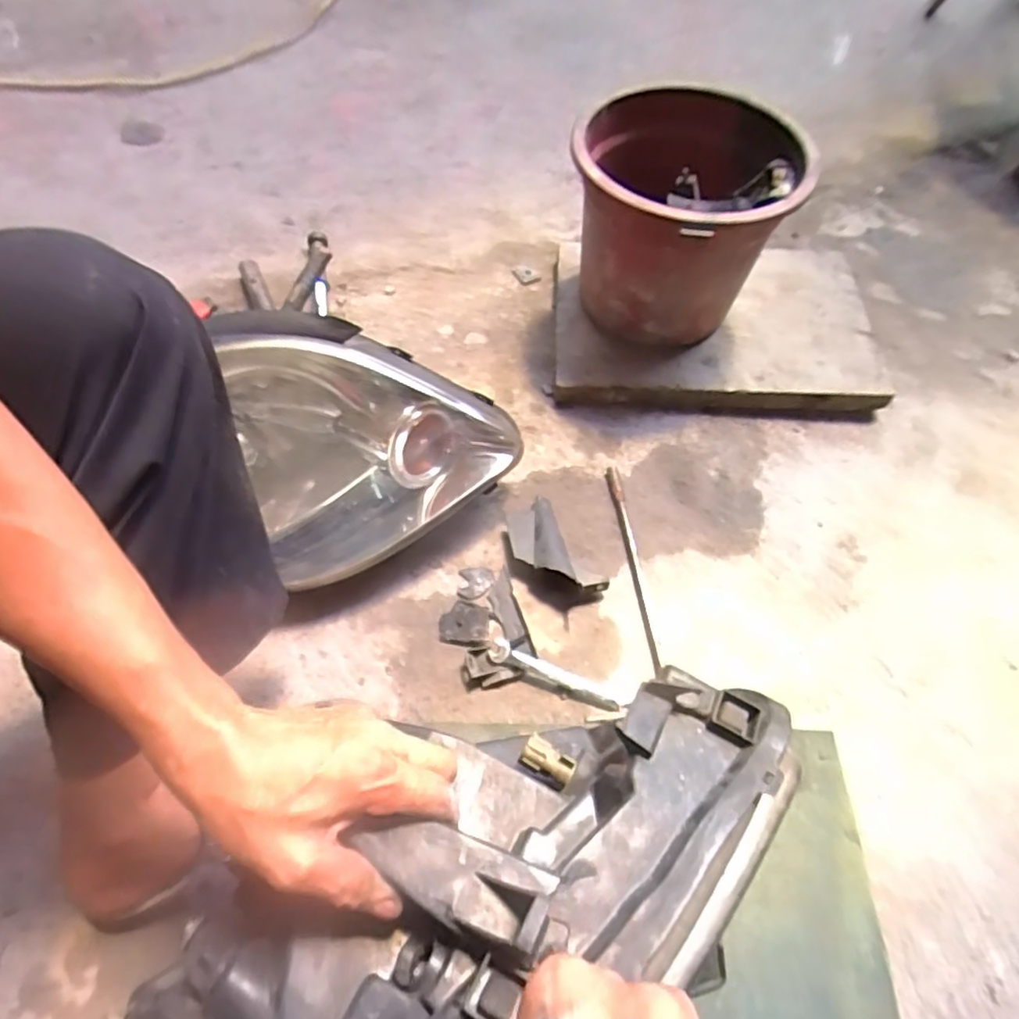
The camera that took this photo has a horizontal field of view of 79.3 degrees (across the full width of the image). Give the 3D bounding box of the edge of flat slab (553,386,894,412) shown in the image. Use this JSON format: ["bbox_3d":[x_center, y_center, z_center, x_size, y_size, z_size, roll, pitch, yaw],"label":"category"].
[{"bbox_3d":[0.275,-0.141,0.797,0.434,0.039,0.012,2,59,-3],"label":"edge of flat slab"}]

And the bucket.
[{"bbox_3d":[0.208,-0.350,0.765,0.276,0.196,0.250,6,60,-2],"label":"bucket"}]

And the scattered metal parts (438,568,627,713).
[{"bbox_3d":[0.007,0.148,0.628,0.105,0.028,0.203,-36,68,-22],"label":"scattered metal parts"}]

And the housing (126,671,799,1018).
[{"bbox_3d":[0.000,0.214,0.330,0.378,0.087,0.156,-24,63,-12],"label":"housing"}]

